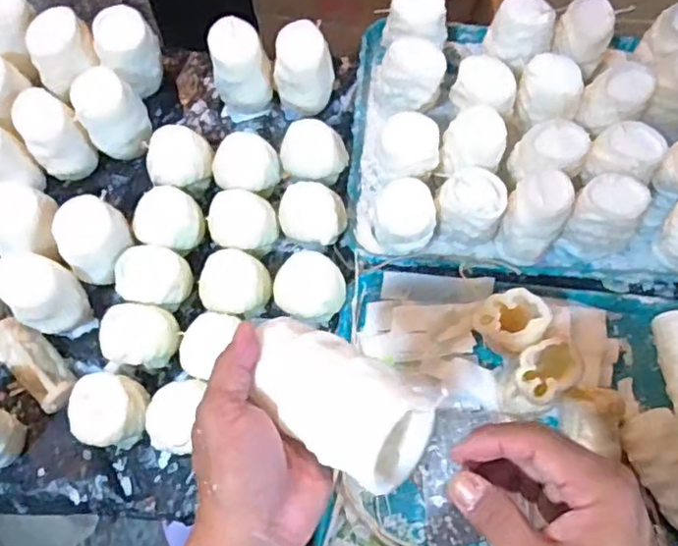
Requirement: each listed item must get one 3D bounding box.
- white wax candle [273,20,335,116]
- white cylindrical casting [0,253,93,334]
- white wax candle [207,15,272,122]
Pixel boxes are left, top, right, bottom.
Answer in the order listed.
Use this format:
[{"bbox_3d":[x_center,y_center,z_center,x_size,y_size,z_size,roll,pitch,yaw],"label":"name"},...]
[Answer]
[{"bbox_3d":[-0.043,-0.244,0.760,0.073,0.096,0.076,0,70,0],"label":"white wax candle"},{"bbox_3d":[-0.320,0.020,0.659,0.083,0.085,0.071,33,73,11],"label":"white cylindrical casting"},{"bbox_3d":[-0.119,-0.241,0.766,0.071,0.121,0.077,-4,70,-2],"label":"white wax candle"}]

